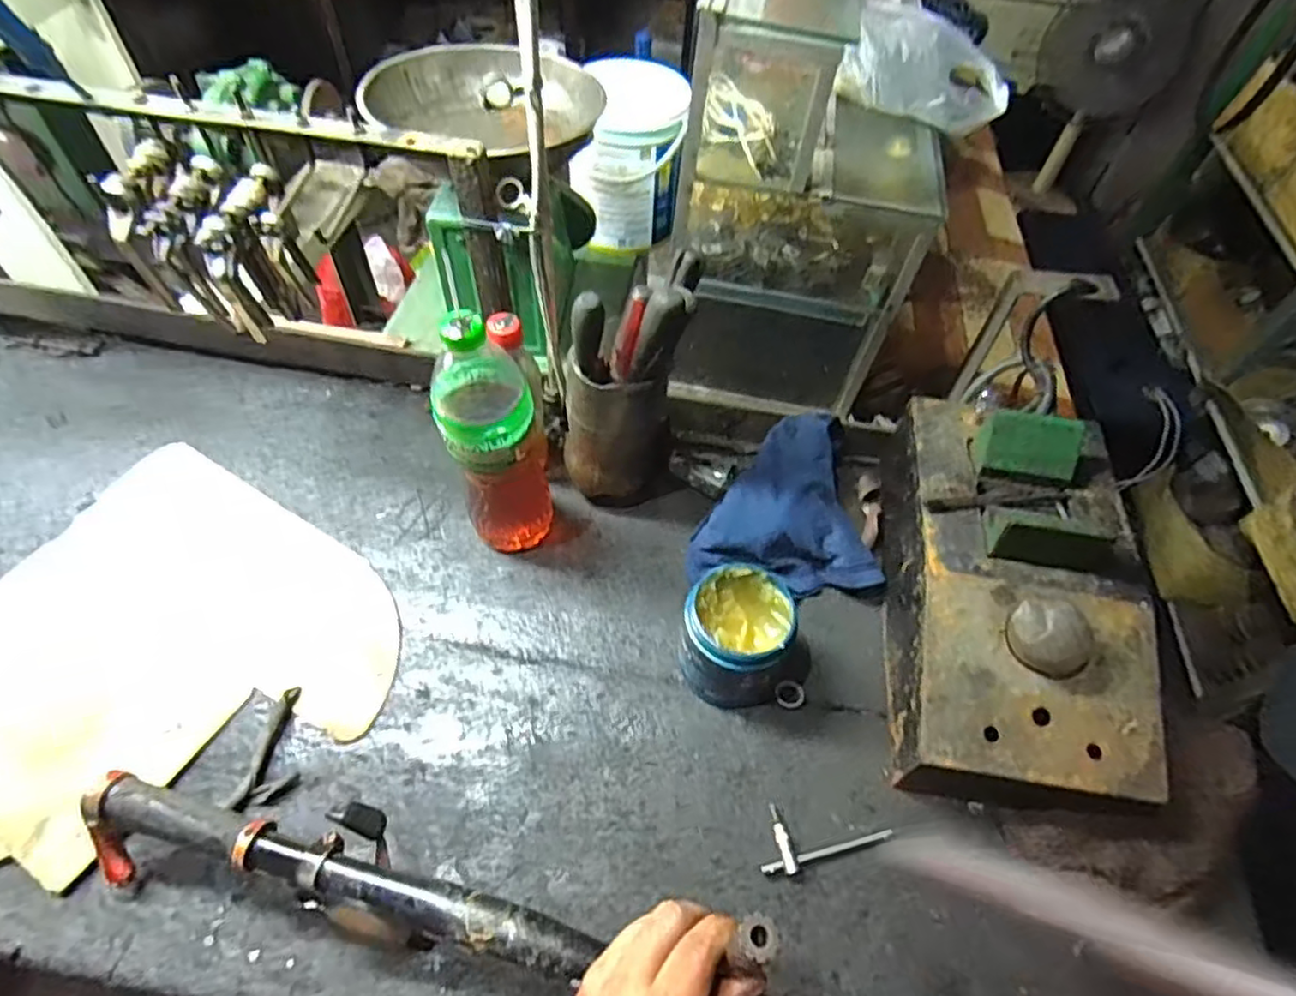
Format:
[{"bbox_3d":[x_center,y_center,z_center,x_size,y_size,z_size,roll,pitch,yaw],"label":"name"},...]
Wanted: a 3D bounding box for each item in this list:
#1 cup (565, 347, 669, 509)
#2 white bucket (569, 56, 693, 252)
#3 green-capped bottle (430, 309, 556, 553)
[{"bbox_3d":[-0.027,-0.078,0.677,0.099,0.185,0.093,2,55,-3],"label":"cup"},{"bbox_3d":[-0.026,-0.504,1.003,0.153,0.217,0.156,2,55,-3],"label":"white bucket"},{"bbox_3d":[-0.132,-0.043,0.599,0.083,0.272,0.064,-17,58,-16],"label":"green-capped bottle"}]

